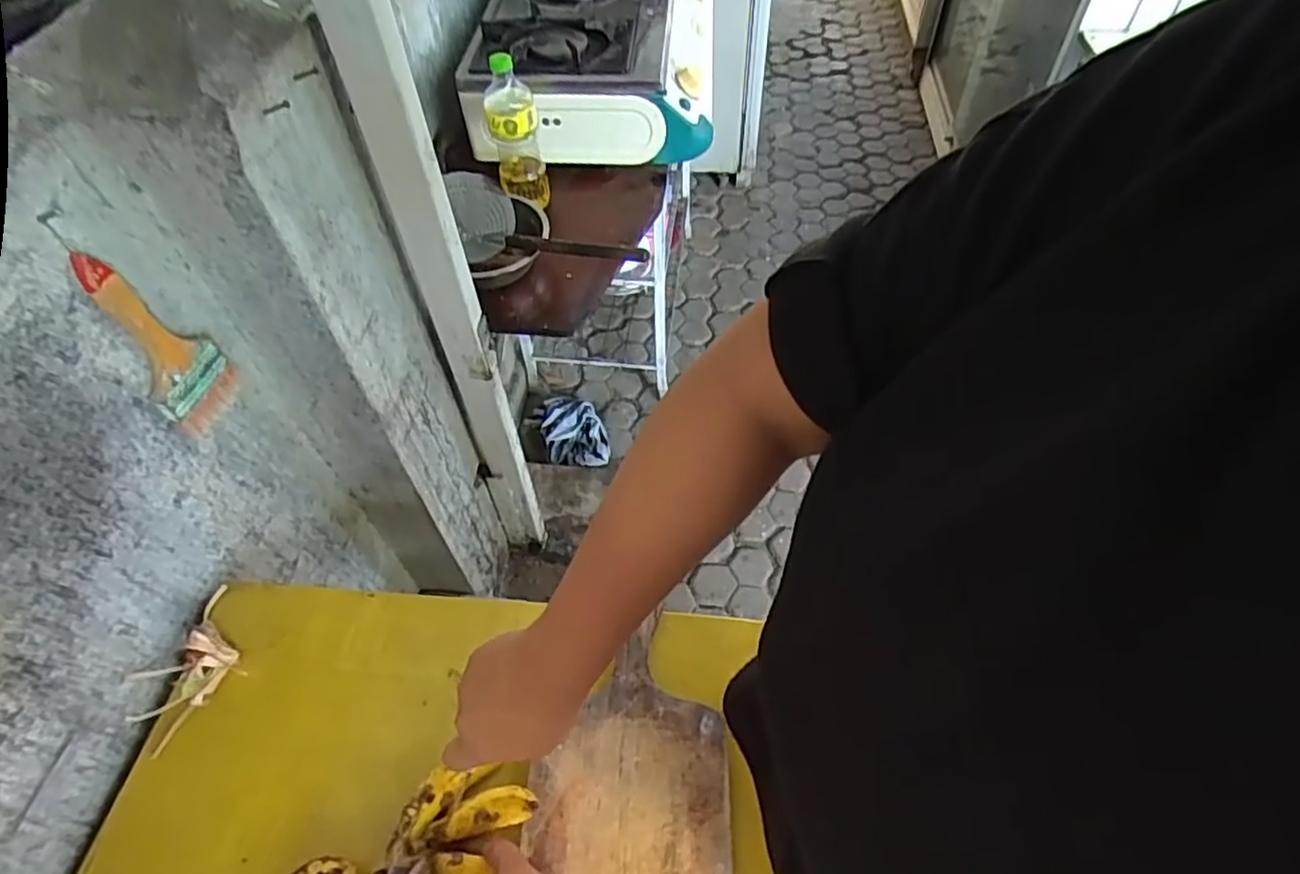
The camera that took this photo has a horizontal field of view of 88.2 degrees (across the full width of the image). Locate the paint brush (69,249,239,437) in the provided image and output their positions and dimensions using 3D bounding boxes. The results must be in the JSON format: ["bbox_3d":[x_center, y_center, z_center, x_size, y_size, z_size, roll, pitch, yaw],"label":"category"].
[{"bbox_3d":[-0.453,-0.086,0.627,0.029,0.201,0.081,-5,54,-2],"label":"paint brush"}]

